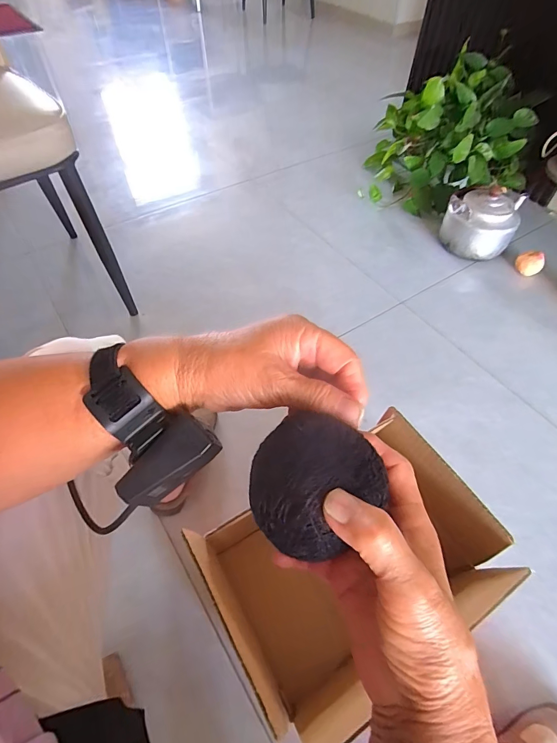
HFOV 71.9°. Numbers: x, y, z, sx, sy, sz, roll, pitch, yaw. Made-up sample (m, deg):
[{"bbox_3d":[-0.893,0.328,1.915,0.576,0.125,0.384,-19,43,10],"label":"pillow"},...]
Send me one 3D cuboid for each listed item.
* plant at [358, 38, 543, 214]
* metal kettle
[{"bbox_3d":[0.590,-0.812,1.318,0.492,0.359,0.488,14,55,10],"label":"plant"},{"bbox_3d":[0.619,-0.464,1.180,0.199,0.185,0.193,27,58,18],"label":"metal kettle"}]

